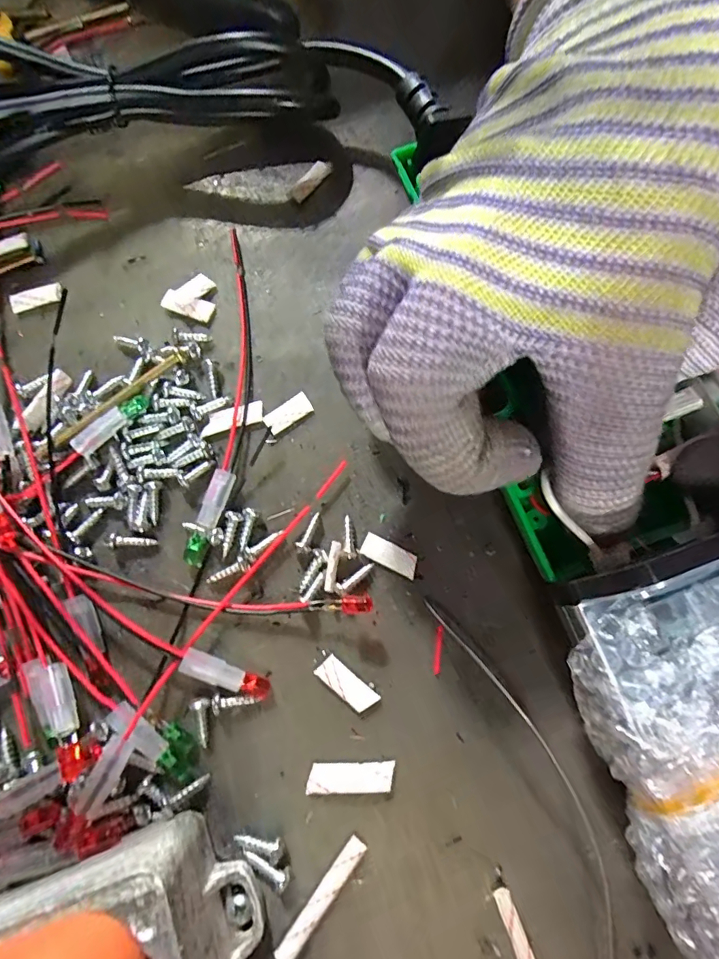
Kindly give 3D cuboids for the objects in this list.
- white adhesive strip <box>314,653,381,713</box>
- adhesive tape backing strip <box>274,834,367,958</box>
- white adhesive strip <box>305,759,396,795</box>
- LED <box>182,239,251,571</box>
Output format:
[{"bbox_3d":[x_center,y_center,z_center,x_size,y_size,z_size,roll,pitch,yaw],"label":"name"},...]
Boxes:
[{"bbox_3d":[-0.004,0.061,0.141,0.019,0.004,0.007,38,79,8],"label":"white adhesive strip"},{"bbox_3d":[-0.010,0.113,0.126,0.005,0.004,0.034,37,79,8],"label":"adhesive tape backing strip"},{"bbox_3d":[-0.002,0.085,0.133,0.025,0.004,0.007,-3,76,-2],"label":"white adhesive strip"},{"bbox_3d":[-0.045,-0.032,0.162,0.012,0.006,0.121,4,76,0],"label":"LED"}]

